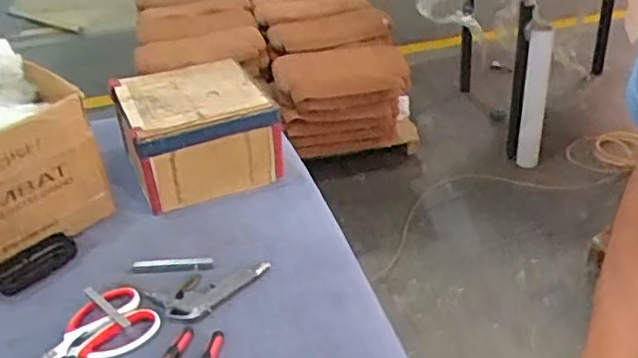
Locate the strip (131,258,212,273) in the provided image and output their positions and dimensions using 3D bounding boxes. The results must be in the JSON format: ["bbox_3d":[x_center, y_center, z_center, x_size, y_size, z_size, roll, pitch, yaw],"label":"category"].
[{"bbox_3d":[-0.189,0.110,0.830,0.102,0.006,0.021,-3,30,1],"label":"strip"}]

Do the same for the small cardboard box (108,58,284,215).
[{"bbox_3d":[-0.195,-0.075,1.026,0.213,0.149,0.243,-16,32,-20],"label":"small cardboard box"}]

